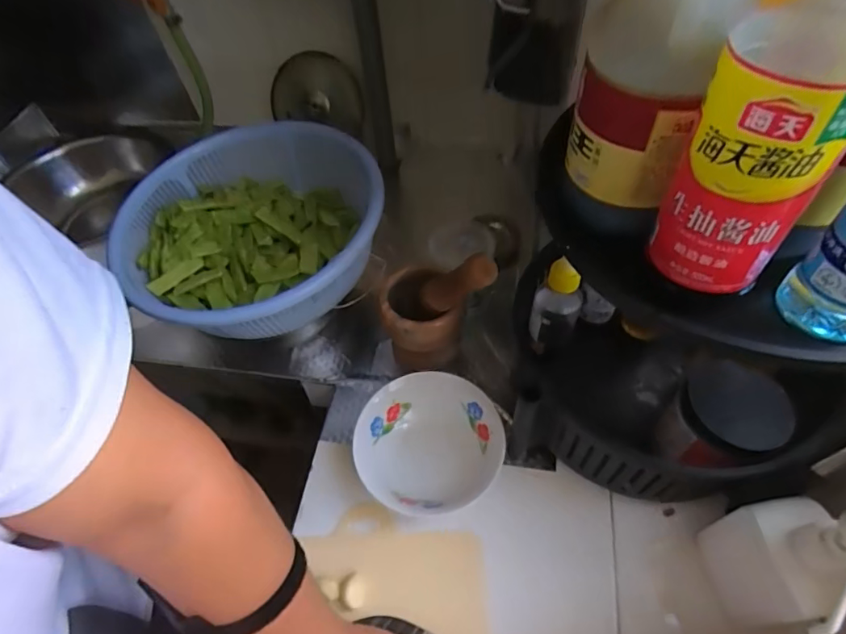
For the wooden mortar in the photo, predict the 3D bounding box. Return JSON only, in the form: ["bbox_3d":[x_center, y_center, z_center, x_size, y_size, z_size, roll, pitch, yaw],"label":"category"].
[{"bbox_3d":[-0.002,0.002,0.577,0.086,0.093,0.081,-16,54,-6],"label":"wooden mortar"}]

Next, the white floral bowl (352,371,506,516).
[{"bbox_3d":[0.007,0.140,0.534,0.155,0.050,0.143,-3,54,4],"label":"white floral bowl"}]

